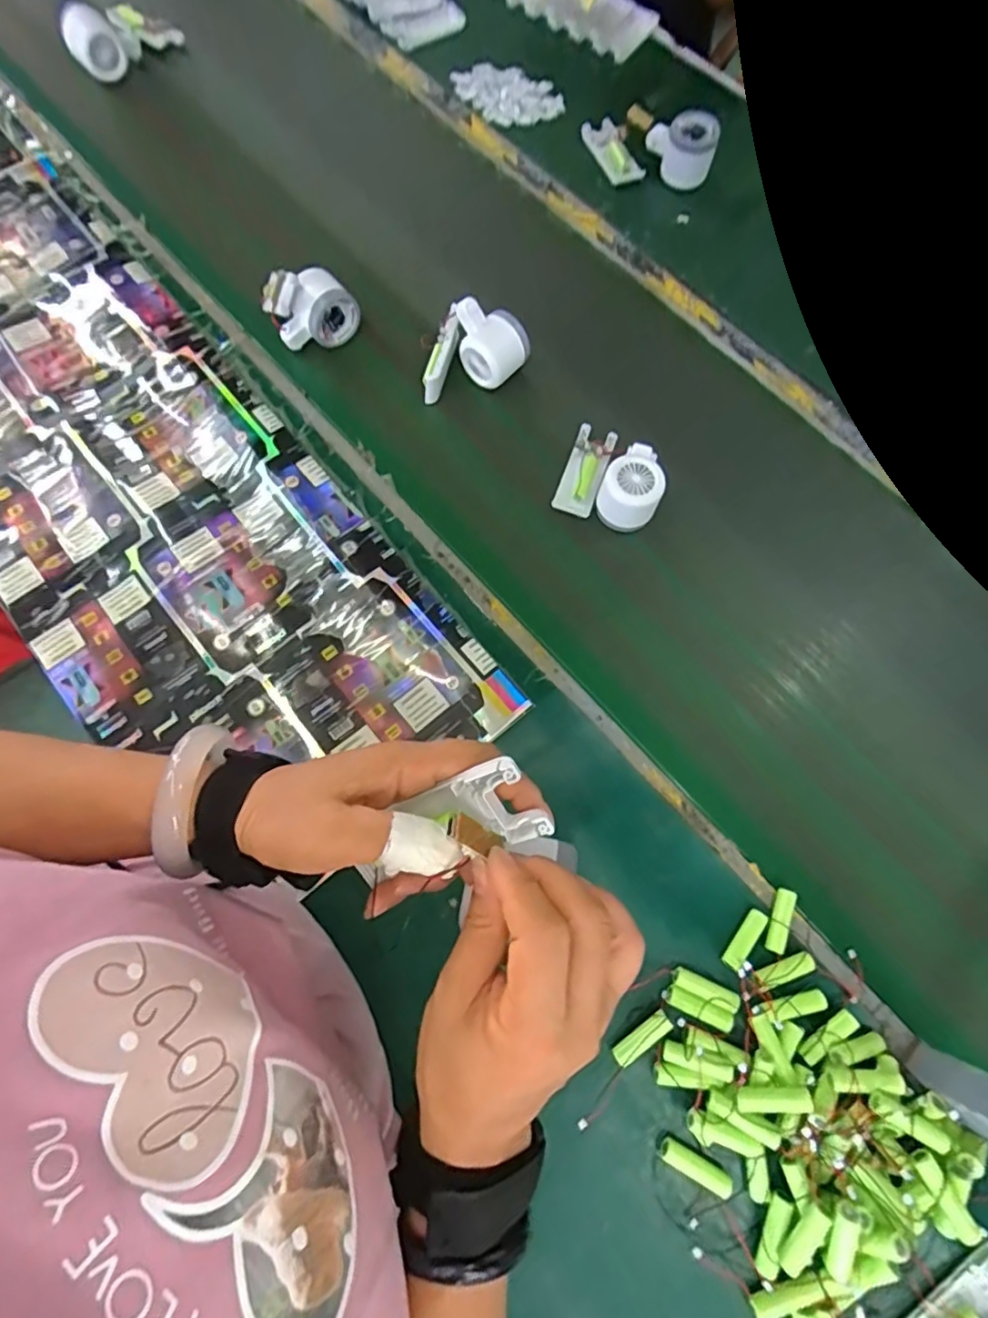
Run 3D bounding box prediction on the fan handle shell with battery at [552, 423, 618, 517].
[{"bbox_3d":[0.095,-0.198,0.617,0.040,0.018,0.102,20,73,4],"label":"fan handle shell with battery"}]

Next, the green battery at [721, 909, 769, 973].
[{"bbox_3d":[0.200,0.224,0.473,0.015,0.014,0.051,40,75,10],"label":"green battery"}]

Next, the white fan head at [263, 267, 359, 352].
[{"bbox_3d":[-0.197,-0.380,0.640,0.092,0.065,0.053,-16,74,-7],"label":"white fan head"}]

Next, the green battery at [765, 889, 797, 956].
[{"bbox_3d":[0.231,0.212,0.481,0.014,0.014,0.050,24,73,5],"label":"green battery"}]

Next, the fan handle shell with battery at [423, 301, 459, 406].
[{"bbox_3d":[-0.056,-0.319,0.628,0.024,0.022,0.093,19,99,3],"label":"fan handle shell with battery"}]

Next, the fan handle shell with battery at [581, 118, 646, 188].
[{"bbox_3d":[0.148,-0.646,0.757,0.050,0.012,0.112,-17,74,-8],"label":"fan handle shell with battery"}]

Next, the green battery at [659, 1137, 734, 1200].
[{"bbox_3d":[0.144,0.363,0.424,0.050,0.012,0.015,28,74,6],"label":"green battery"}]

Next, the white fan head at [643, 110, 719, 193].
[{"bbox_3d":[0.229,-0.627,0.730,0.085,0.053,0.057,14,73,2],"label":"white fan head"}]

